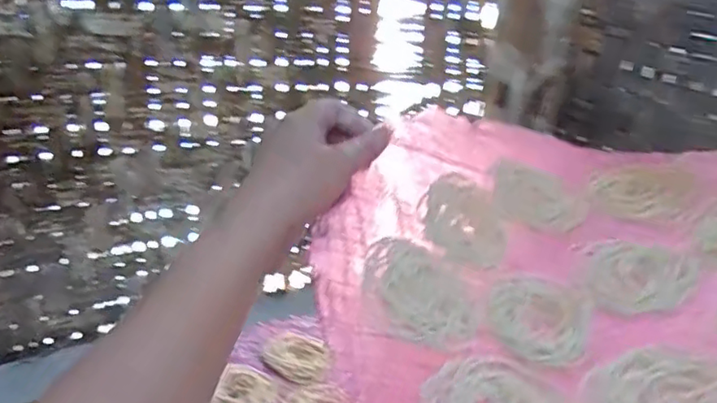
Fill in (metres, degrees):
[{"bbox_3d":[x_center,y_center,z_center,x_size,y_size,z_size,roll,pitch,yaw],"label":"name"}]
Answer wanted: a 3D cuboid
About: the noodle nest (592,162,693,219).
[{"bbox_3d":[0.214,-0.012,0.466,0.066,0.019,0.066,16,31,21],"label":"noodle nest"}]

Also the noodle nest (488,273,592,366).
[{"bbox_3d":[0.109,0.070,0.373,0.057,0.011,0.066,16,31,21],"label":"noodle nest"}]

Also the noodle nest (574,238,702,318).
[{"bbox_3d":[0.180,0.047,0.392,0.065,0.009,0.071,-11,31,13],"label":"noodle nest"}]

